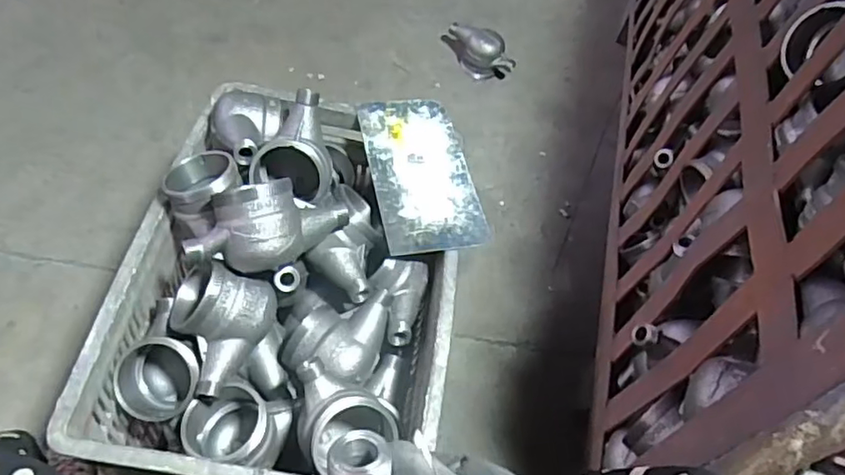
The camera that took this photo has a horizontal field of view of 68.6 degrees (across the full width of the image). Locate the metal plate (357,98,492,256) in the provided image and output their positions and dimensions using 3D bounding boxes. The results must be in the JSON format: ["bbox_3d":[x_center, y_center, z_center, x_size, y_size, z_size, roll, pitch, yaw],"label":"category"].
[{"bbox_3d":[-0.003,-0.086,0.781,0.123,0.005,0.244,-6,55,-13],"label":"metal plate"}]

